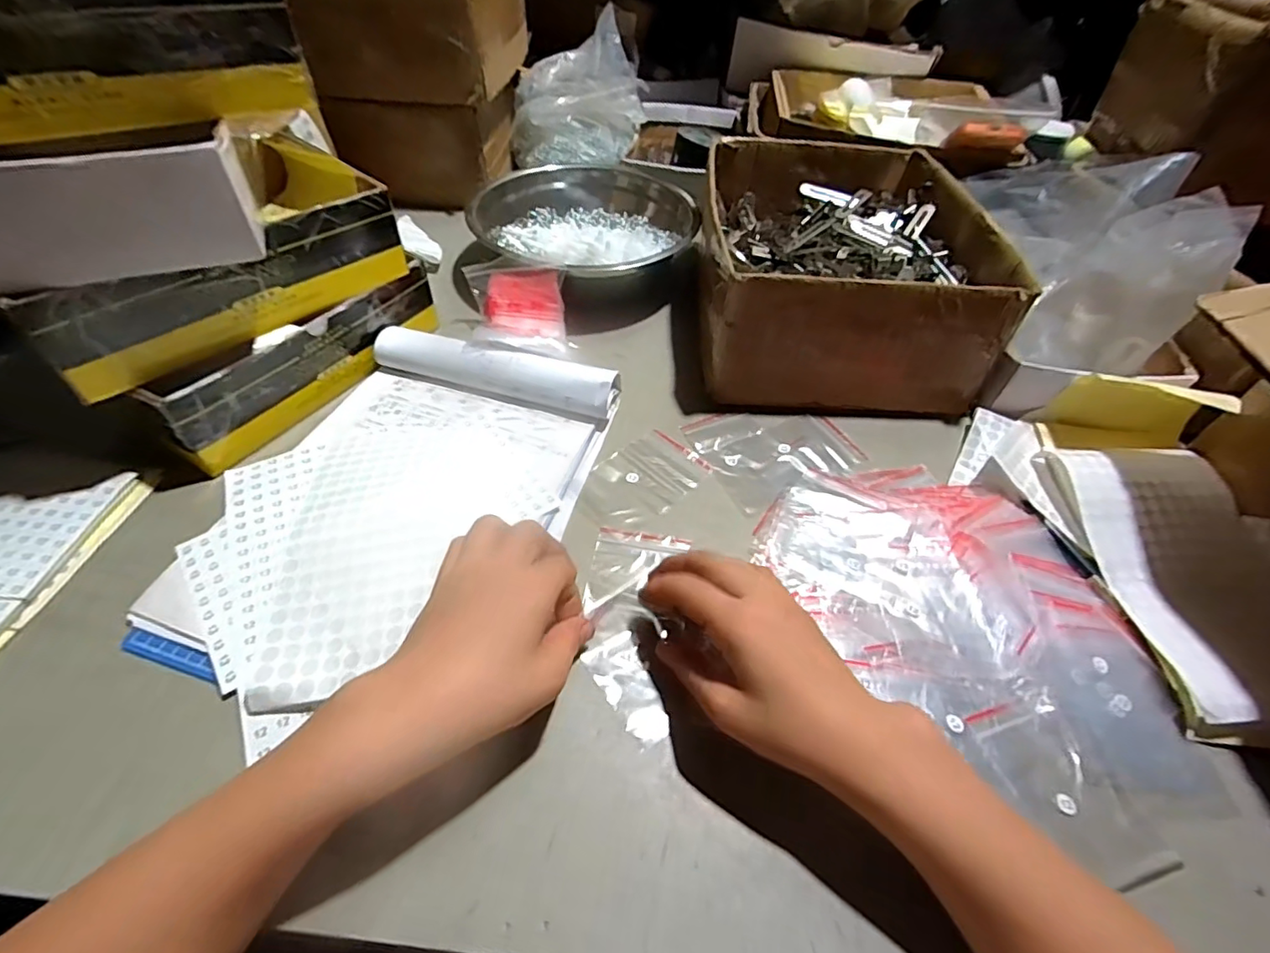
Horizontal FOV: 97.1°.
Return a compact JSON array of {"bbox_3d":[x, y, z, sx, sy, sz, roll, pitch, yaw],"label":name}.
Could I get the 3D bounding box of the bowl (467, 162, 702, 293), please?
[{"bbox_3d":[-0.064,-0.282,0.645,0.228,0.088,0.228,2,50,-2],"label":"bowl"}]

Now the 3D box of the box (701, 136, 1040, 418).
[{"bbox_3d":[0.202,-0.223,0.589,0.261,0.127,0.322,2,50,-2],"label":"box"}]

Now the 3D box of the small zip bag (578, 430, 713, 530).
[{"bbox_3d":[0.005,0.005,0.460,0.068,0.005,0.108,36,56,24],"label":"small zip bag"}]

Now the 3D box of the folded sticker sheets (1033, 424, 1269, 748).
[{"bbox_3d":[0.412,0.062,0.407,0.144,0.040,0.253,1,50,-3],"label":"folded sticker sheets"}]

